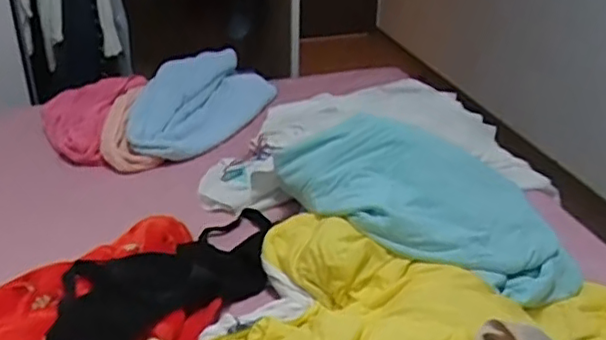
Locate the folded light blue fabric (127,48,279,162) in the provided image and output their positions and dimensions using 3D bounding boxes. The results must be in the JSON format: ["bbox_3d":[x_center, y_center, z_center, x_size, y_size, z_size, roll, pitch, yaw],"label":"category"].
[{"bbox_3d":[-0.244,-0.163,1.622,0.303,0.115,0.440,2,30,2],"label":"folded light blue fabric"}]

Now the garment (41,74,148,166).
[{"bbox_3d":[-0.555,-0.141,1.583,0.234,0.056,0.373,3,30,3],"label":"garment"}]

